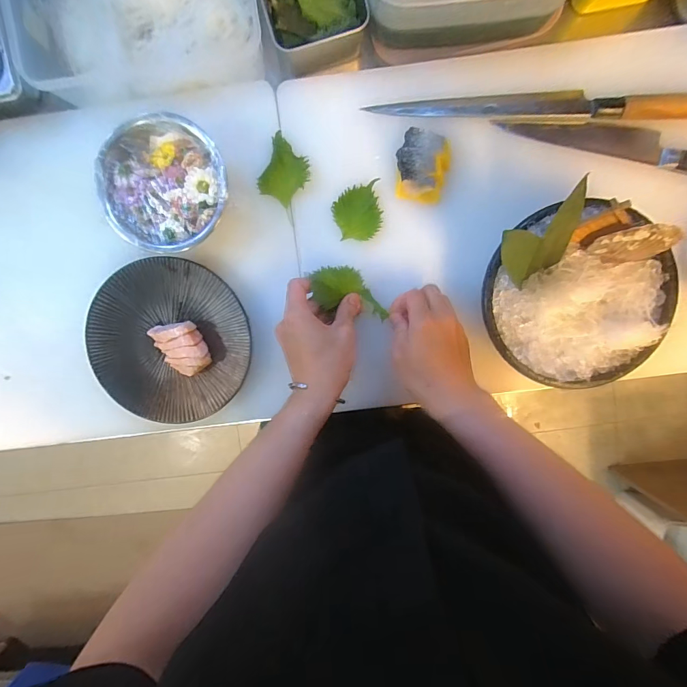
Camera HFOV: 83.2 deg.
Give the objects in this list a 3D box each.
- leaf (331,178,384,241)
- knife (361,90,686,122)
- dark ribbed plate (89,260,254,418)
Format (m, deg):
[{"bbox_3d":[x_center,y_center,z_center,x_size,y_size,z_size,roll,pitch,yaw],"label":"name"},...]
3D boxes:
[{"bbox_3d":[0.017,-0.155,0.458,0.055,0.009,0.062,-9,98,4],"label":"leaf"},{"bbox_3d":[0.219,-0.267,0.430,0.368,0.027,0.033,2,99,3],"label":"knife"},{"bbox_3d":[-0.212,-0.002,0.474,0.191,0.032,0.191,0,99,3],"label":"dark ribbed plate"}]

